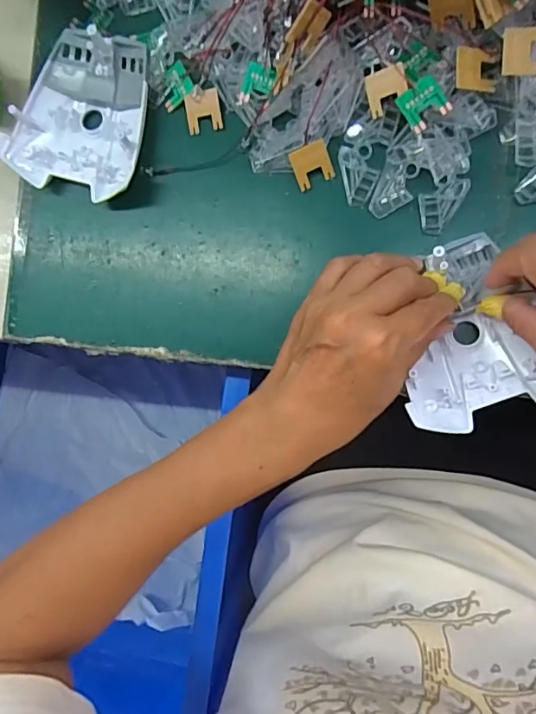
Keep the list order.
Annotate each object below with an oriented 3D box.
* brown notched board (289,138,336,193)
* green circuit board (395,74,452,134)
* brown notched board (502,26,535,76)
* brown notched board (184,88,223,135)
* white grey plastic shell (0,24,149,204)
[{"bbox_3d":[0.030,-0.127,0.337,0.025,0.004,0.026,-23,117,5],"label":"brown notched board"},{"bbox_3d":[0.094,-0.152,0.306,0.024,0.004,0.025,-33,88,15],"label":"green circuit board"},{"bbox_3d":[0.150,-0.176,0.293,0.028,0.007,0.026,-3,101,0],"label":"brown notched board"},{"bbox_3d":[-0.045,-0.170,0.352,0.025,0.004,0.025,-8,91,10],"label":"brown notched board"},{"bbox_3d":[-0.129,-0.171,0.356,0.093,0.024,0.109,16,95,9],"label":"white grey plastic shell"}]

